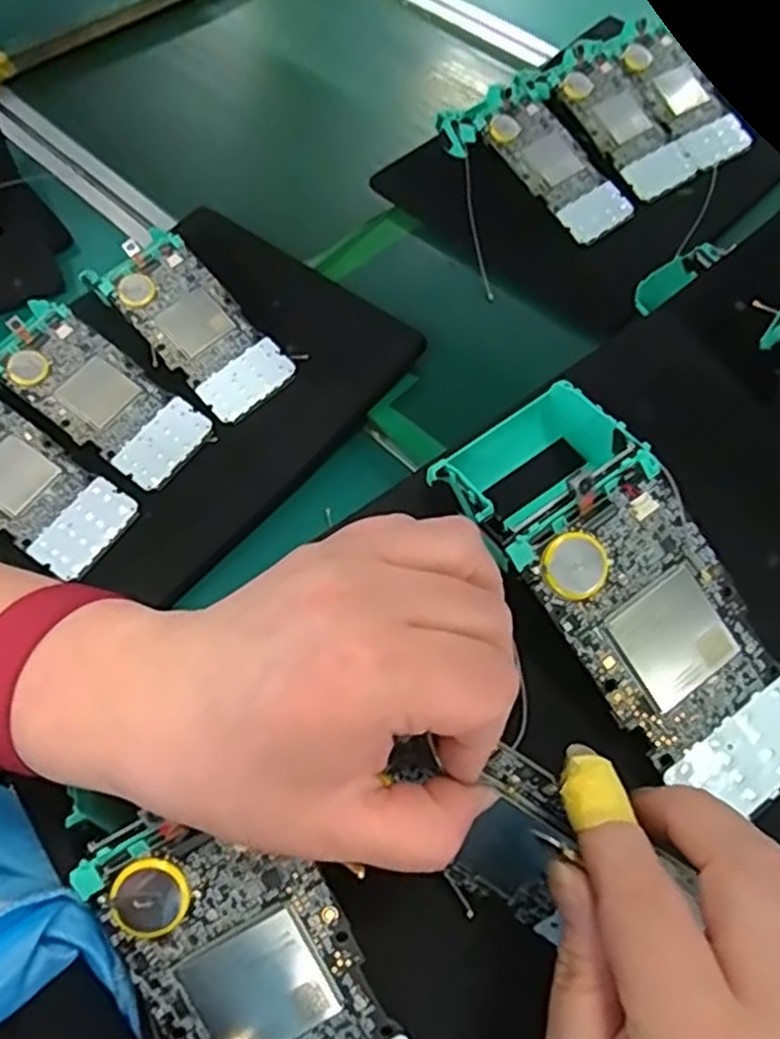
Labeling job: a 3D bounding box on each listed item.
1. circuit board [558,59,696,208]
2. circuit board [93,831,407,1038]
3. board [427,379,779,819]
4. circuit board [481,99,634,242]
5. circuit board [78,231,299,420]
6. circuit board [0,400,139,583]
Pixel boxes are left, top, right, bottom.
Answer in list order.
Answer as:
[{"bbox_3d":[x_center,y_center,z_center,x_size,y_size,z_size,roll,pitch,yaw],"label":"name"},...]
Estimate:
[{"bbox_3d":[0.199,-0.328,0.613,0.064,0.007,0.128,-34,85,-17],"label":"circuit board"},{"bbox_3d":[-0.038,0.161,0.238,0.065,0.005,0.126,-28,93,-7],"label":"circuit board"},{"bbox_3d":[0.100,0.025,0.281,0.085,0.054,0.179,-32,80,-16],"label":"board"},{"bbox_3d":[0.138,-0.282,0.590,0.067,0.008,0.128,-35,85,-19],"label":"circuit board"},{"bbox_3d":[-0.138,-0.139,0.516,0.067,0.010,0.148,-42,88,-15],"label":"circuit board"},{"bbox_3d":[-0.244,-0.030,0.462,0.158,0.015,0.069,38,66,-3],"label":"circuit board"}]

